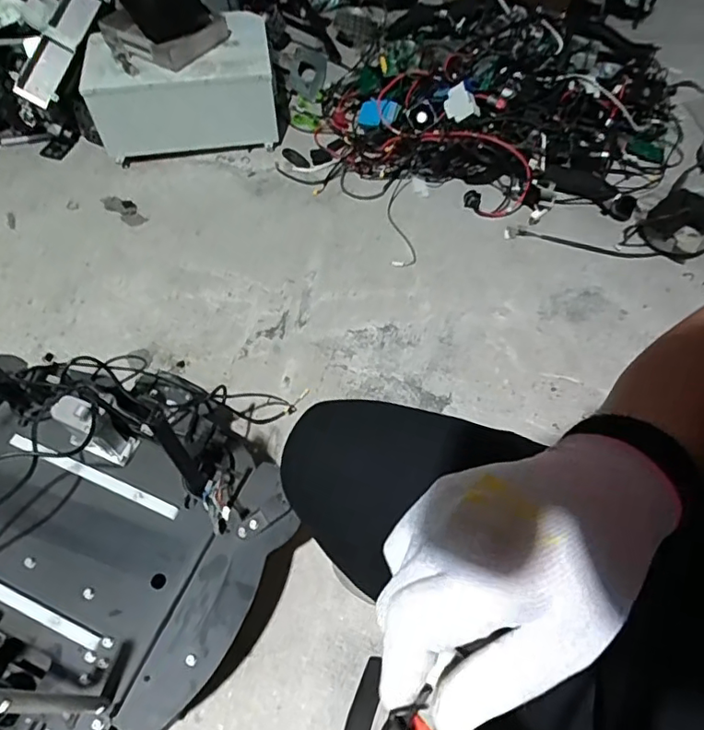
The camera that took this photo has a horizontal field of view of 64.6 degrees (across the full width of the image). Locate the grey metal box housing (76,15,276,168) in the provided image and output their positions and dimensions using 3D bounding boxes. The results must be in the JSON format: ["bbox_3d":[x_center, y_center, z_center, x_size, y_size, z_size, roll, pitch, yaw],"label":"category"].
[{"bbox_3d":[-0.403,-0.648,1.344,0.422,0.236,0.210,-10,58,-6],"label":"grey metal box housing"}]

